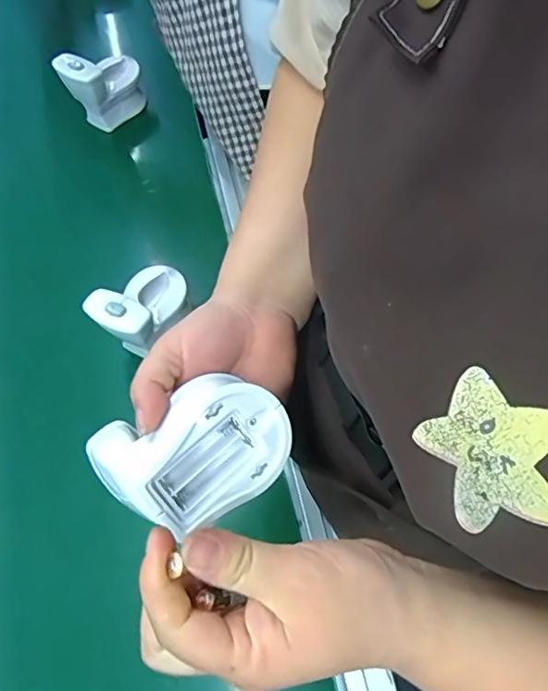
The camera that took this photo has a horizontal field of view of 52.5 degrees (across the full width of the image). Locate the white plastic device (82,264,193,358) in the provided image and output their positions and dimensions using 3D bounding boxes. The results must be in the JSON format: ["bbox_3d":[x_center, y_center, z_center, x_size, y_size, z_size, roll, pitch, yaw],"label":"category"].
[{"bbox_3d":[-0.136,-0.046,0.580,0.066,0.055,0.105,32,64,13],"label":"white plastic device"}]

